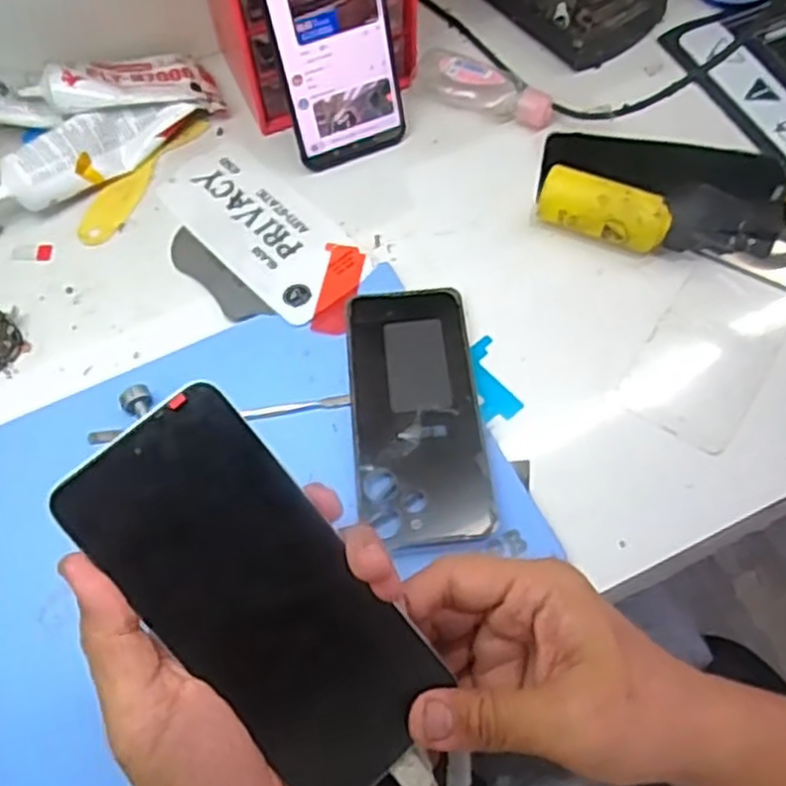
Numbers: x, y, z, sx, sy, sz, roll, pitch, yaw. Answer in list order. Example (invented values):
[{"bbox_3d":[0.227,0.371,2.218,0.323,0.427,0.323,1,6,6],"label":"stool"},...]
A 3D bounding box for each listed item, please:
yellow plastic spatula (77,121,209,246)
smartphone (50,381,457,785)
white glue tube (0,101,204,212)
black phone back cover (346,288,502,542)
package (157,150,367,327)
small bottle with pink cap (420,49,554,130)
[{"bbox_3d":[-0.179,-0.152,0.542,0.030,0.004,0.122,27,68,14],"label":"yellow plastic spatula"},{"bbox_3d":[-0.049,0.080,0.297,0.073,0.004,0.166,-38,97,-15],"label":"smartphone"},{"bbox_3d":[-0.204,-0.166,0.525,0.035,0.036,0.141,41,60,19],"label":"white glue tube"},{"bbox_3d":[0.013,0.007,0.442,0.072,0.009,0.161,-6,60,0],"label":"black phone back cover"},{"bbox_3d":[-0.086,-0.111,0.513,0.073,0.006,0.159,-40,70,-16],"label":"package"},{"bbox_3d":[0.067,-0.219,0.556,0.101,0.024,0.038,37,71,17],"label":"small bottle with pink cap"}]

